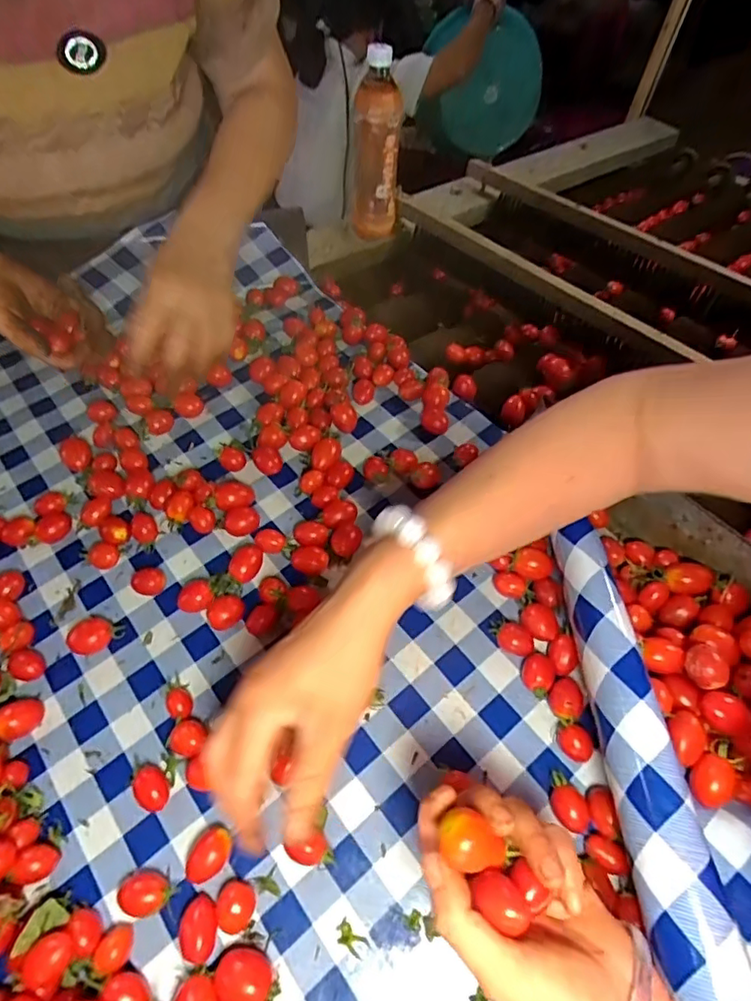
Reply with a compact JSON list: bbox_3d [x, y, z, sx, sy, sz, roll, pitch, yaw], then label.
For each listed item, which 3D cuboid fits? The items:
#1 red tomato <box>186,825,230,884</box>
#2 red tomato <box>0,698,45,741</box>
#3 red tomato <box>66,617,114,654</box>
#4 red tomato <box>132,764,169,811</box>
[{"bbox_3d":[-0.111,0.234,0.363,0.026,0.016,0.031,34,63,22],"label":"red tomato"},{"bbox_3d":[-0.267,0.162,0.412,0.029,0.022,0.030,18,58,13],"label":"red tomato"},{"bbox_3d":[-0.230,0.110,0.447,0.033,0.021,0.025,-32,61,-19],"label":"red tomato"},{"bbox_3d":[-0.158,0.202,0.388,0.020,0.016,0.034,-37,63,-21],"label":"red tomato"}]

